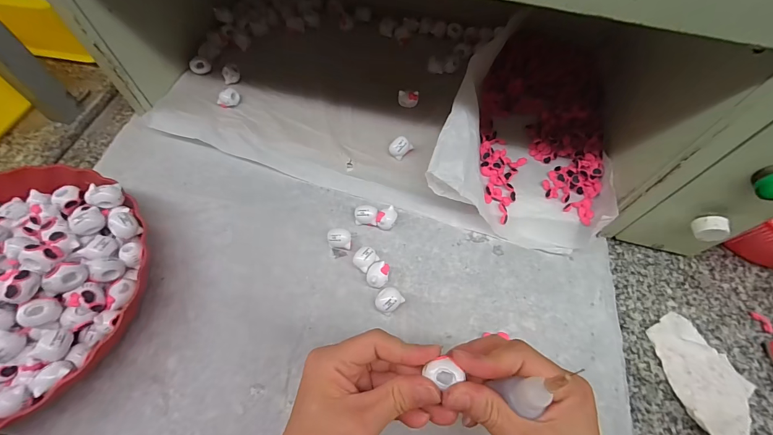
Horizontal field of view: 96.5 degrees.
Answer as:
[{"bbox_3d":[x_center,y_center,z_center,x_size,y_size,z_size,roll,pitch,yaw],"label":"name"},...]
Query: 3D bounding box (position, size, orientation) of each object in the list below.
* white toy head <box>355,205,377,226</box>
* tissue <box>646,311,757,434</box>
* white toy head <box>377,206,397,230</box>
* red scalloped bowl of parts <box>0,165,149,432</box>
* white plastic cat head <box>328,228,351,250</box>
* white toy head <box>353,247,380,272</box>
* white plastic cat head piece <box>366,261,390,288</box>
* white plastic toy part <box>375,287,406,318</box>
[{"bbox_3d":[-0.023,-0.002,0.385,0.025,0.021,0.019,5,63,0],"label":"white toy head"},{"bbox_3d":[0.301,0.159,0.314,0.069,0.014,0.138,-11,64,-8],"label":"tissue"},{"bbox_3d":[0.000,0.001,0.385,0.021,0.020,0.023,1,63,-2],"label":"white toy head"},{"bbox_3d":[-0.343,0.061,0.305,0.239,0.070,0.233,1,63,-2],"label":"red scalloped bowl of parts"},{"bbox_3d":[-0.050,0.025,0.371,0.024,0.022,0.022,1,63,-2],"label":"white plastic cat head"},{"bbox_3d":[-0.022,0.044,0.360,0.020,0.021,0.024,39,68,16],"label":"white toy head"},{"bbox_3d":[-0.009,0.060,0.352,0.022,0.022,0.024,10,63,2],"label":"white plastic cat head piece"},{"bbox_3d":[0.002,0.082,0.341,0.026,0.019,0.022,-37,70,-19],"label":"white plastic toy part"}]

